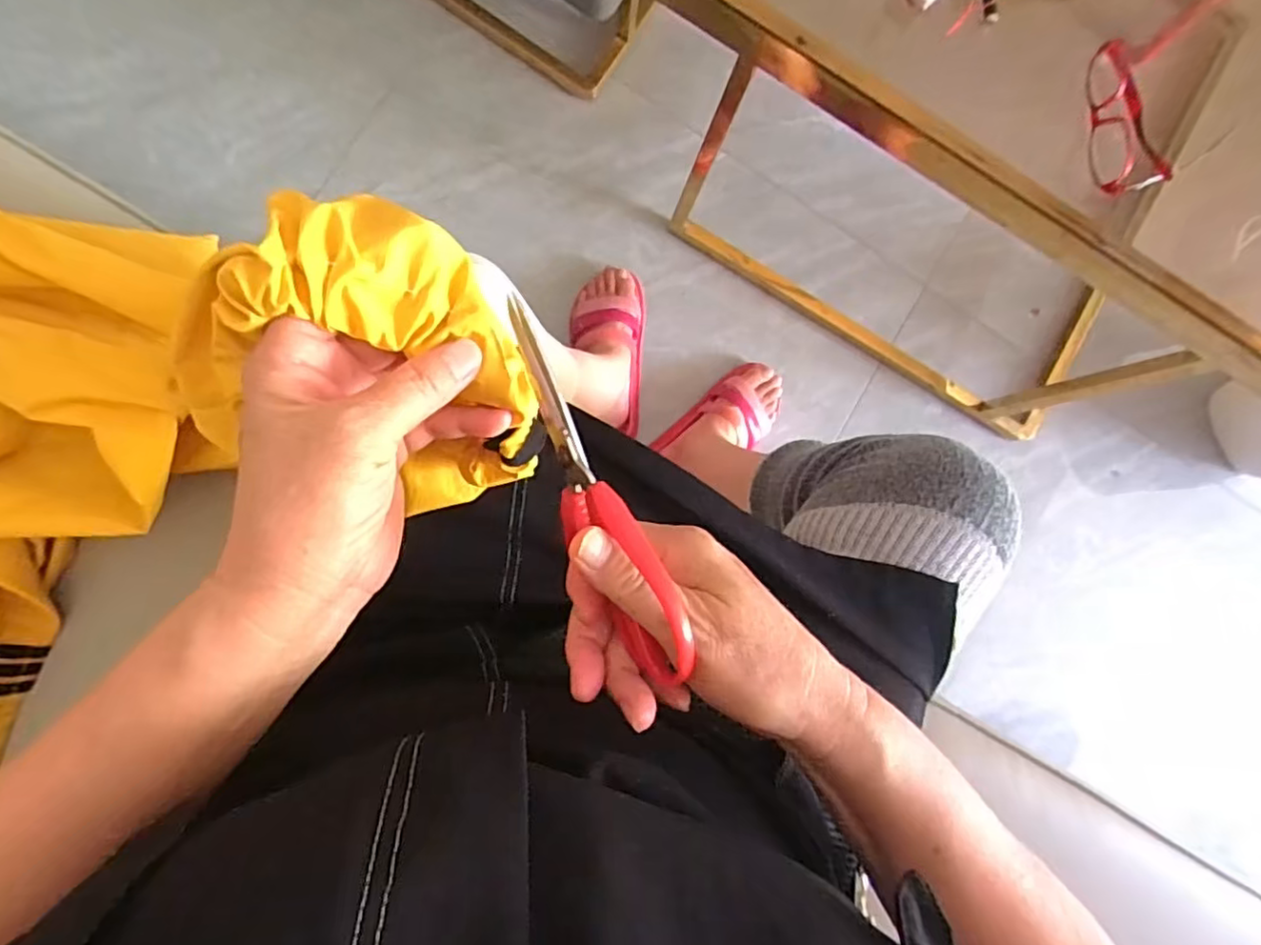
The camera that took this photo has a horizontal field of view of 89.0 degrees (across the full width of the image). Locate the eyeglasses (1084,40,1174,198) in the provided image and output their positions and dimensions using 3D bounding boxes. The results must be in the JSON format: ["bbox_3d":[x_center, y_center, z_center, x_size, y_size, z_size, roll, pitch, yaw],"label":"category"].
[{"bbox_3d":[0.420,-0.306,0.548,0.040,0.037,0.133,-5,88,-6],"label":"eyeglasses"}]

